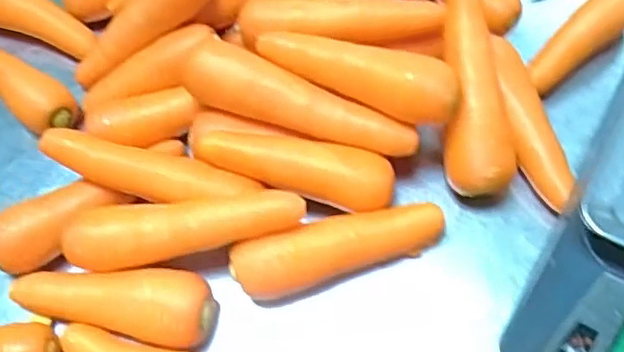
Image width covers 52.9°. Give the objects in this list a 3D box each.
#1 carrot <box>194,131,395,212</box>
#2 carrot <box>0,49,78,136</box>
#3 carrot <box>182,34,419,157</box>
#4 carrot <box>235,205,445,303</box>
[{"bbox_3d":[-0.014,-0.007,0.540,0.170,0.042,0.048,7,63,7],"label":"carrot"},{"bbox_3d":[-0.328,-0.107,0.667,0.212,0.050,0.053,35,69,20],"label":"carrot"},{"bbox_3d":[-0.013,-0.064,0.543,0.205,0.047,0.047,18,64,12],"label":"carrot"},{"bbox_3d":[0.023,0.062,0.531,0.187,0.055,0.045,-16,62,-5],"label":"carrot"}]

